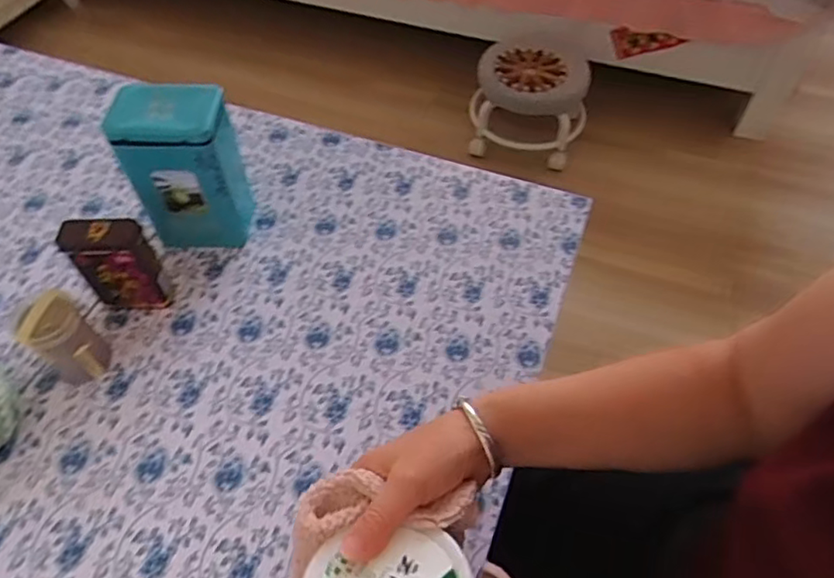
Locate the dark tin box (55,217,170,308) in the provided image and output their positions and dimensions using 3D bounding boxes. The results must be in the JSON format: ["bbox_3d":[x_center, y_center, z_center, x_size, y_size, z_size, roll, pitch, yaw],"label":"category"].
[{"bbox_3d":[-0.252,-0.017,0.509,0.060,0.094,0.030,-2,54,-2],"label":"dark tin box"}]

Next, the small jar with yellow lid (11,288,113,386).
[{"bbox_3d":[-0.281,0.040,0.479,0.048,0.077,0.049,37,62,23],"label":"small jar with yellow lid"}]

